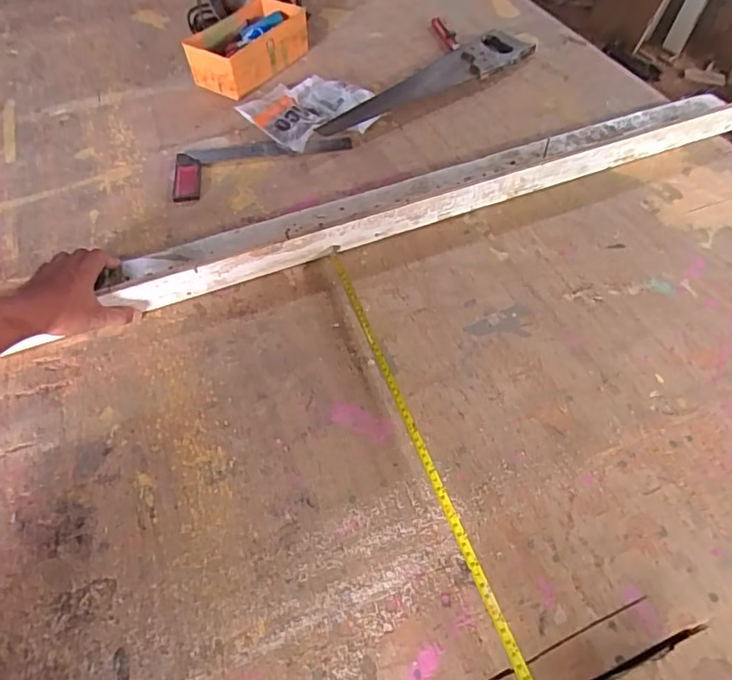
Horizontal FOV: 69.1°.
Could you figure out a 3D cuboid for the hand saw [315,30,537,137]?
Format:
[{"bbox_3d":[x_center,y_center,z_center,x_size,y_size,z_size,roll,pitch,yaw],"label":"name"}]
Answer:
[{"bbox_3d":[0.120,-0.489,1.011,0.492,0.032,0.111,-34,60,-21],"label":"hand saw"}]

